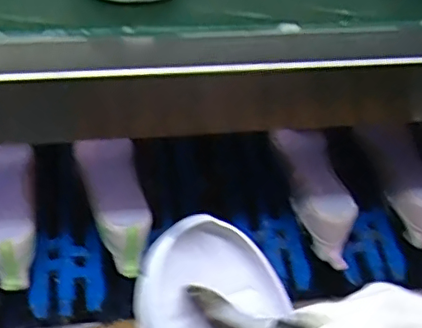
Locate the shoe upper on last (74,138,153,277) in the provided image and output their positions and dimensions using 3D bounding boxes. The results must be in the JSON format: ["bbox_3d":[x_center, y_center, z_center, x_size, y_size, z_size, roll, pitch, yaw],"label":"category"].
[{"bbox_3d":[-0.123,0.058,0.769,0.081,0.077,0.181,-13,59,-12],"label":"shoe upper on last"}]

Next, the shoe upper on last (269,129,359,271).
[{"bbox_3d":[0.141,0.043,0.776,0.071,0.081,0.188,-12,58,-11],"label":"shoe upper on last"}]

